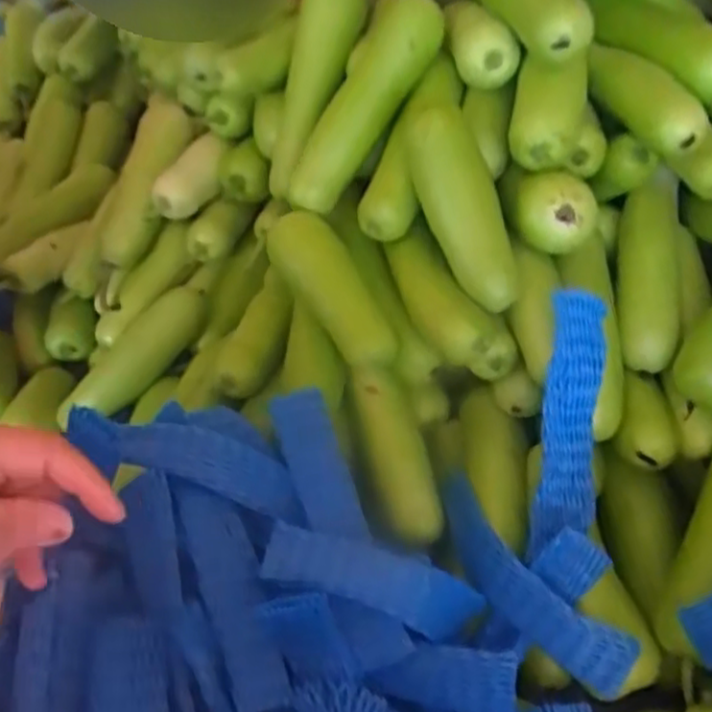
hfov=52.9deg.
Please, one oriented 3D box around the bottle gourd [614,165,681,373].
[{"bbox_3d":[0.288,-0.084,0.707,0.059,0.054,0.201,5,77,8],"label":"bottle gourd"}]

